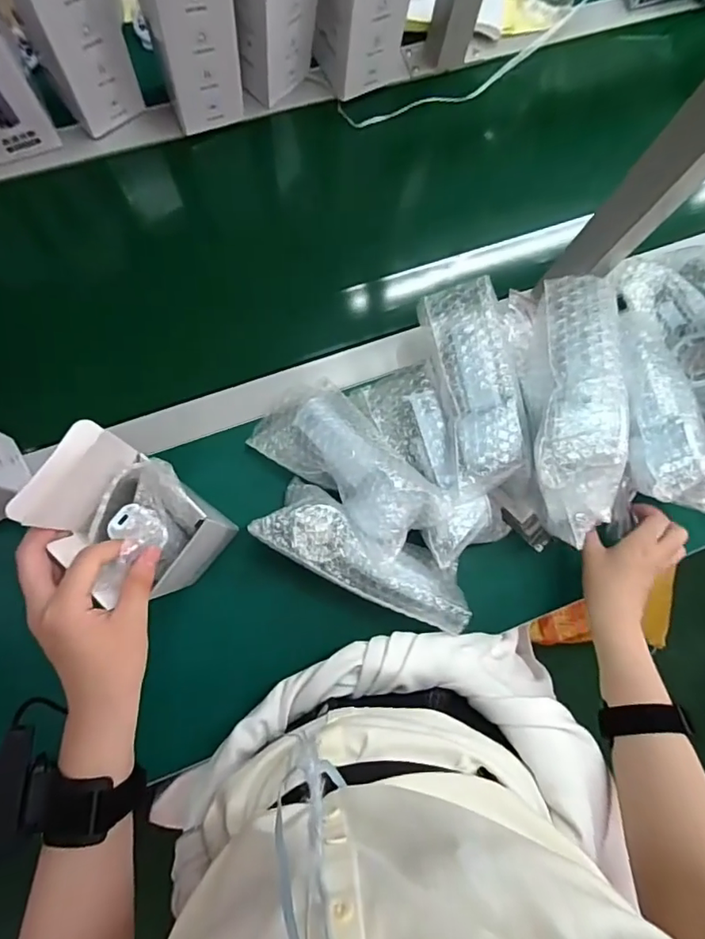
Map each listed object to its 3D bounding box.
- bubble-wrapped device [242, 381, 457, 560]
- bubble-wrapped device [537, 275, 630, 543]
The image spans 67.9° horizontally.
[{"bbox_3d":[0.000,-0.004,0.506,0.104,0.060,0.202,-44,67,-8],"label":"bubble-wrapped device"},{"bbox_3d":[0.196,-0.060,0.466,0.076,0.069,0.234,5,83,-5],"label":"bubble-wrapped device"}]

